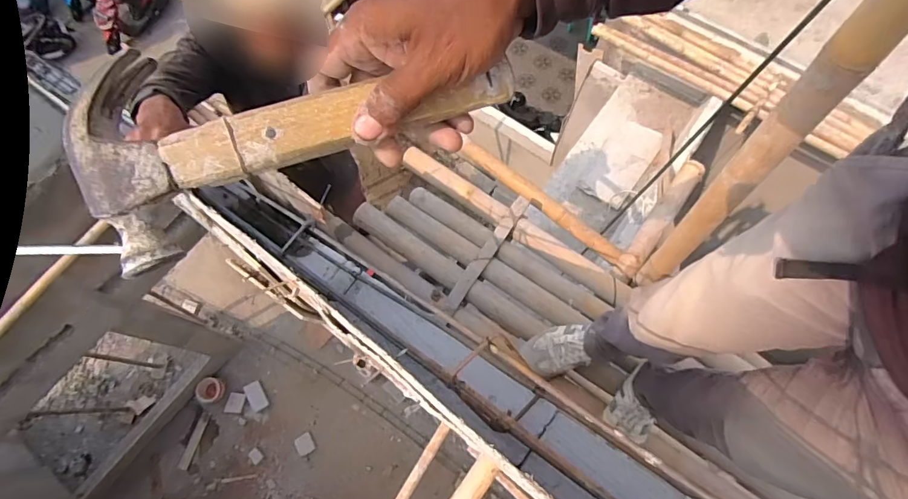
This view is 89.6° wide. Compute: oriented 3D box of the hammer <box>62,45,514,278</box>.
[{"bbox_3d":[-0.094,-0.090,0.273,0.245,0.032,0.106,-26,103,-8],"label":"hammer"}]

